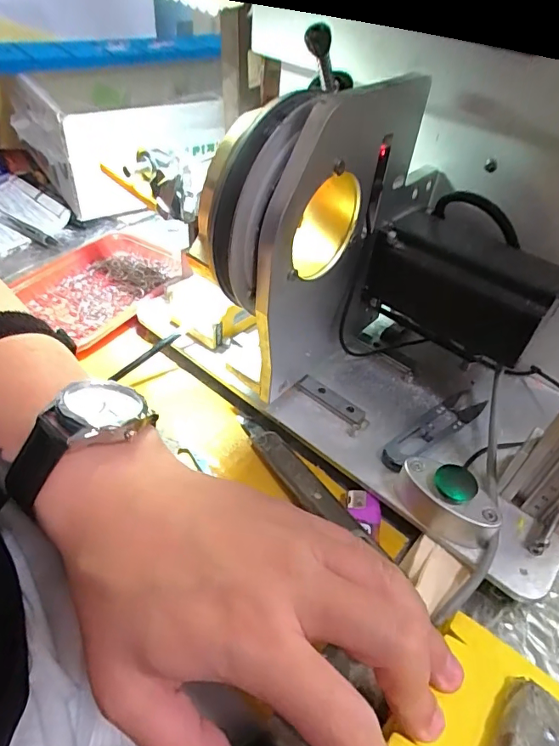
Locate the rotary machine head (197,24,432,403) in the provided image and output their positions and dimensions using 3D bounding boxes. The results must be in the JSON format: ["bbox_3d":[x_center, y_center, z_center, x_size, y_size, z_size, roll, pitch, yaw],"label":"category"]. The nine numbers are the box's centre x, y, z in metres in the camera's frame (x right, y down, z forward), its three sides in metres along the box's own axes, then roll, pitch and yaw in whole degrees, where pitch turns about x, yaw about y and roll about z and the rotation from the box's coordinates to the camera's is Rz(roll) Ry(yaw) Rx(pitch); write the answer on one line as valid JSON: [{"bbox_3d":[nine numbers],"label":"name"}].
[{"bbox_3d":[0.011,-0.080,0.295,0.070,0.177,0.136,30,51,22],"label":"rotary machine head"}]

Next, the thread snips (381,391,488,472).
[{"bbox_3d":[0.107,0.037,0.326,0.102,0.010,0.022,-28,54,-28],"label":"thread snips"}]

